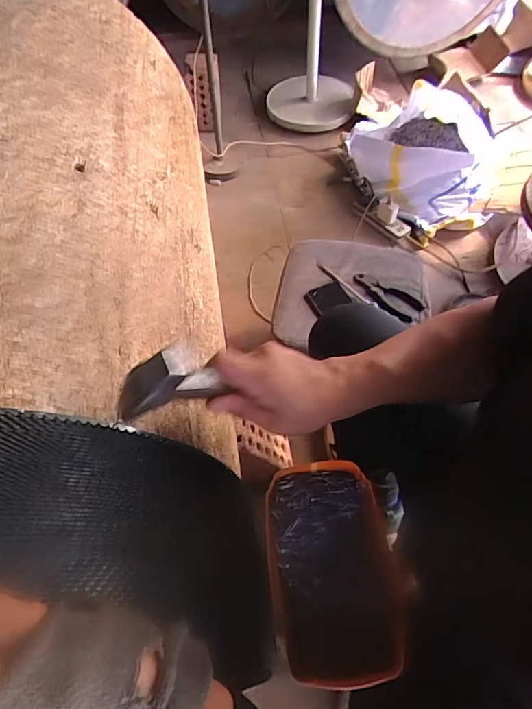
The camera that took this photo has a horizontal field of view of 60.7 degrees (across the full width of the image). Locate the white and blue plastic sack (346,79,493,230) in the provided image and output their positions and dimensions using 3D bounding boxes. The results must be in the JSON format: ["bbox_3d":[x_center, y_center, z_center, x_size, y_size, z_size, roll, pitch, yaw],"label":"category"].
[{"bbox_3d":[0.438,-0.572,1.301,0.418,0.203,0.363,14,59,12],"label":"white and blue plastic sack"}]

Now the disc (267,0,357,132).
[{"bbox_3d":[0.151,-1.075,1.408,0.298,0.663,0.319,0,57,3],"label":"disc"}]

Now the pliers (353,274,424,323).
[{"bbox_3d":[0.237,-0.118,0.911,0.148,0.010,0.069,36,66,23],"label":"pliers"}]

